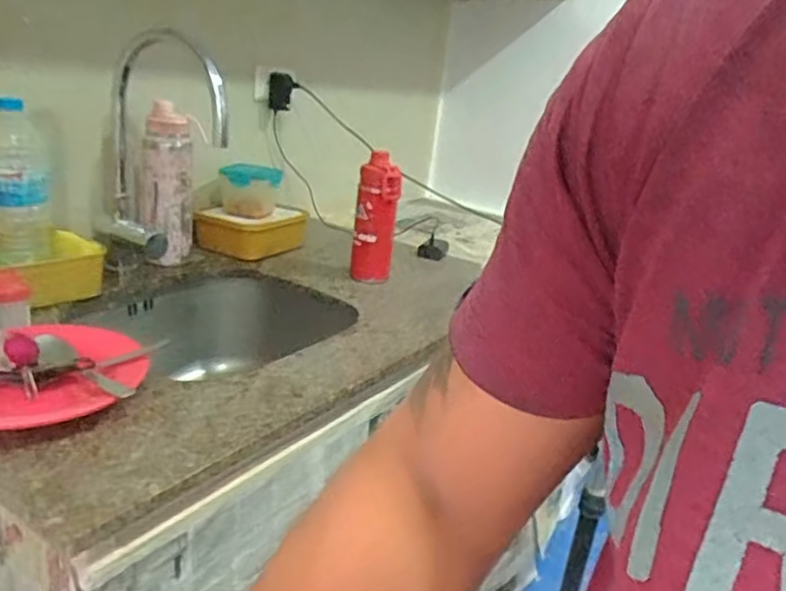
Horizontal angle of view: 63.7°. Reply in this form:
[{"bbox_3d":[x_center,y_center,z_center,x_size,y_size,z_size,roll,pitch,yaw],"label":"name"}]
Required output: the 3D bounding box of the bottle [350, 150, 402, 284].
[{"bbox_3d":[-0.031,-0.130,1.122,0.071,0.227,0.066,5,20,-5],"label":"bottle"}]

